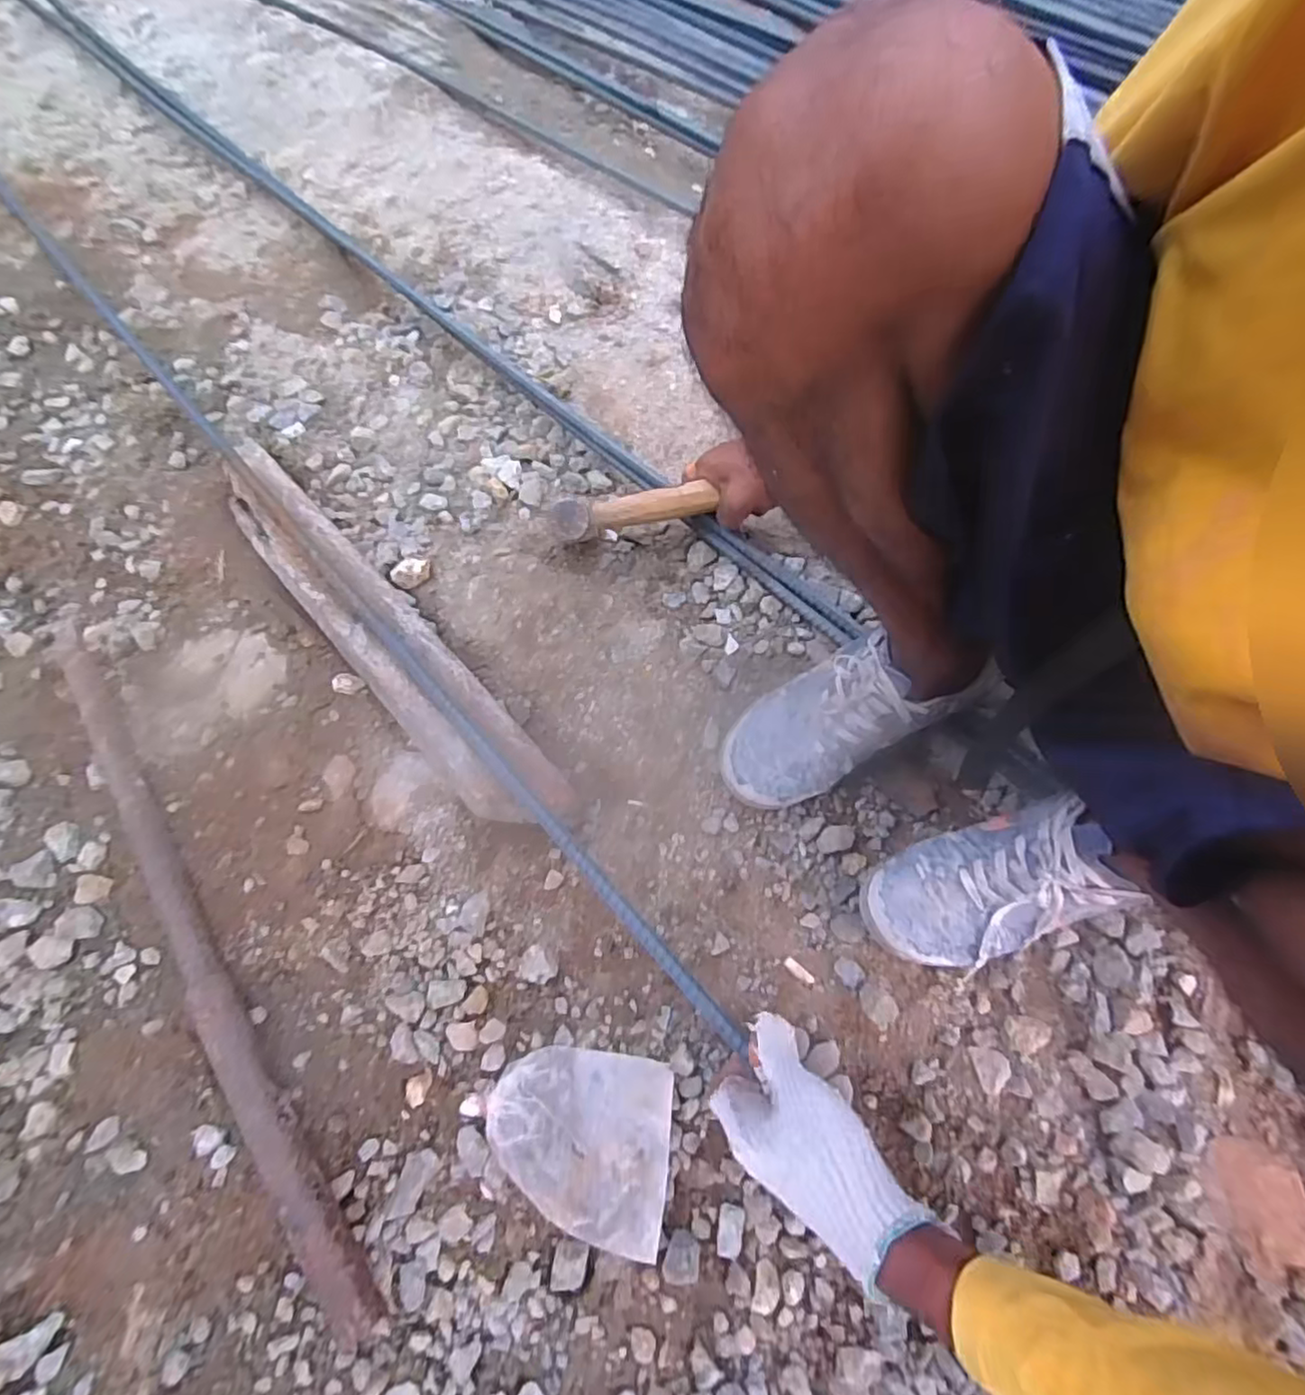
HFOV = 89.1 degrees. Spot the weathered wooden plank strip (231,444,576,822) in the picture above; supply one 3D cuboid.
[{"bbox_3d":[-0.294,-0.086,0.675,0.080,0.042,0.584,-39,69,-18],"label":"weathered wooden plank strip"}]

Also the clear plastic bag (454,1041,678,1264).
[{"bbox_3d":[-0.061,0.324,0.487,0.146,0.022,0.114,7,63,4],"label":"clear plastic bag"}]

